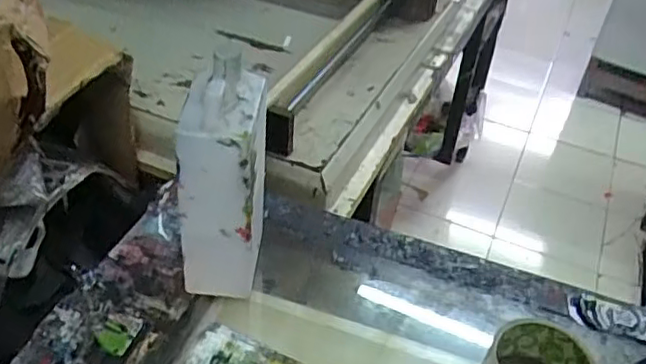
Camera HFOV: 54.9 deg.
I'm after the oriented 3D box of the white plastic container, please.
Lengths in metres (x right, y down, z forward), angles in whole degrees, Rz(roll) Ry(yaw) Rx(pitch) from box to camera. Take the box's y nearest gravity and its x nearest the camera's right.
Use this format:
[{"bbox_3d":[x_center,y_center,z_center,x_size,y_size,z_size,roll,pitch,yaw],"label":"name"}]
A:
[{"bbox_3d":[-0.085,0.002,0.547,0.065,0.218,0.093,5,41,0],"label":"white plastic container"}]

